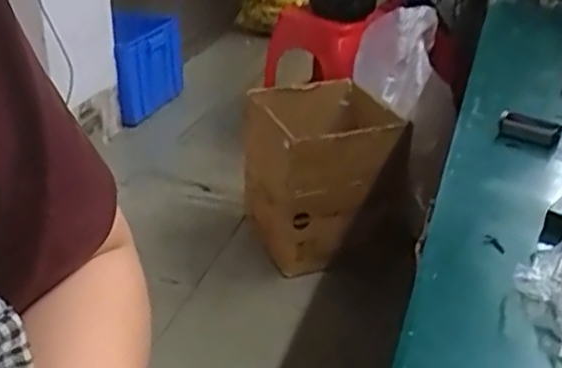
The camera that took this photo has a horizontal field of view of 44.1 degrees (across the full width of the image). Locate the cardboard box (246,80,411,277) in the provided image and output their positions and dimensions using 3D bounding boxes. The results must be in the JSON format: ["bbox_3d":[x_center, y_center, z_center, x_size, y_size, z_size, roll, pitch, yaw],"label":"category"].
[{"bbox_3d":[0.094,-0.026,1.744,0.351,0.354,0.354,-6,29,-14],"label":"cardboard box"}]

